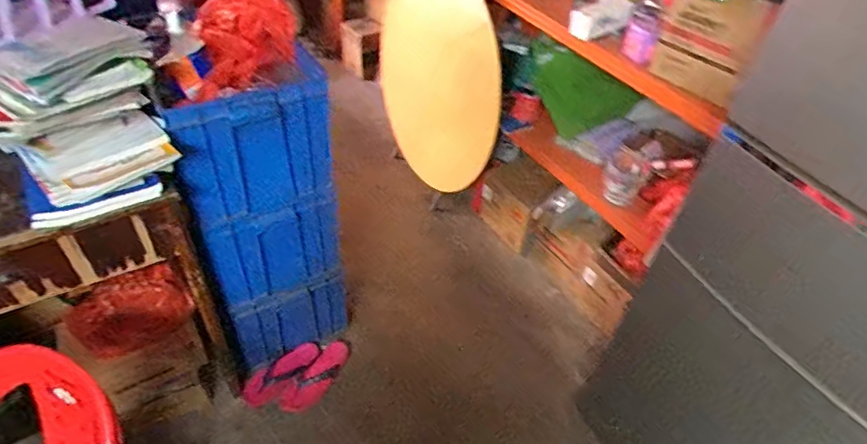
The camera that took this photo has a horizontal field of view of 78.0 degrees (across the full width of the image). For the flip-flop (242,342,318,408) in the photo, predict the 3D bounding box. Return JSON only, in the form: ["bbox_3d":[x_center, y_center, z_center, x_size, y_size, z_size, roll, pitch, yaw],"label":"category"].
[{"bbox_3d":[-0.478,0.469,1.679,0.255,0.094,0.022,-41,20,-27],"label":"flip-flop"}]

